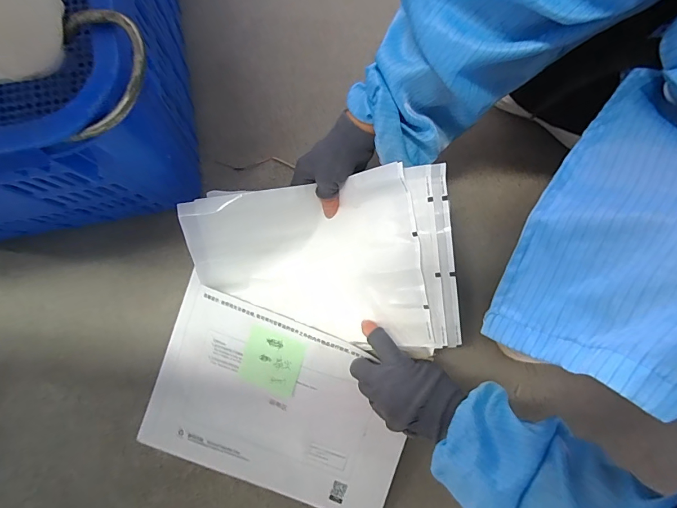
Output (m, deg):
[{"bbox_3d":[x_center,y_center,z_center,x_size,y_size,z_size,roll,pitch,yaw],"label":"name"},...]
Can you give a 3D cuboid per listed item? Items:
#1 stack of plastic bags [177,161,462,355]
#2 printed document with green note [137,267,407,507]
[{"bbox_3d":[-0.027,0.019,0.447,0.304,0.085,0.204,-6,98,25],"label":"stack of plastic bags"},{"bbox_3d":[-0.075,0.190,0.483,0.320,0.016,0.214,20,97,3],"label":"printed document with green note"}]

